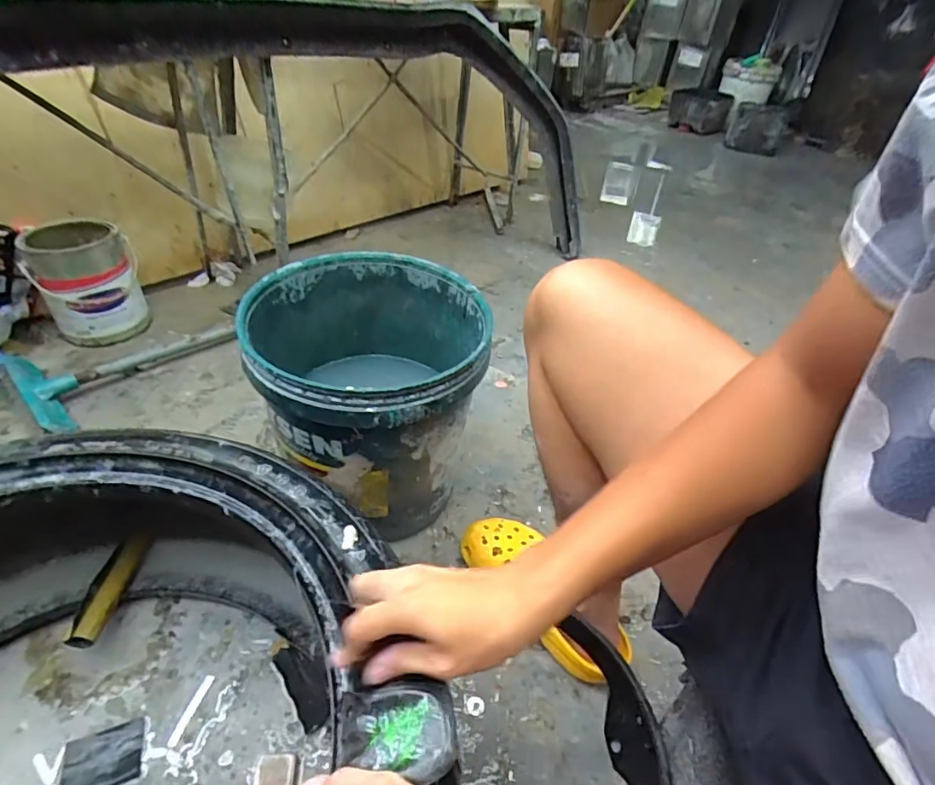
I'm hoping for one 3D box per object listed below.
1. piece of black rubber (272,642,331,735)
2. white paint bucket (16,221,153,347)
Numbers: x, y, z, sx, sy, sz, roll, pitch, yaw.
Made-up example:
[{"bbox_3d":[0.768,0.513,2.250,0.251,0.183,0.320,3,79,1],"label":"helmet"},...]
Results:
[{"bbox_3d":[-0.185,0.324,0.594,0.008,0.066,0.104,20,18,-51],"label":"piece of black rubber"},{"bbox_3d":[-0.769,-0.221,1.060,0.171,0.210,0.171,4,40,-3],"label":"white paint bucket"}]

